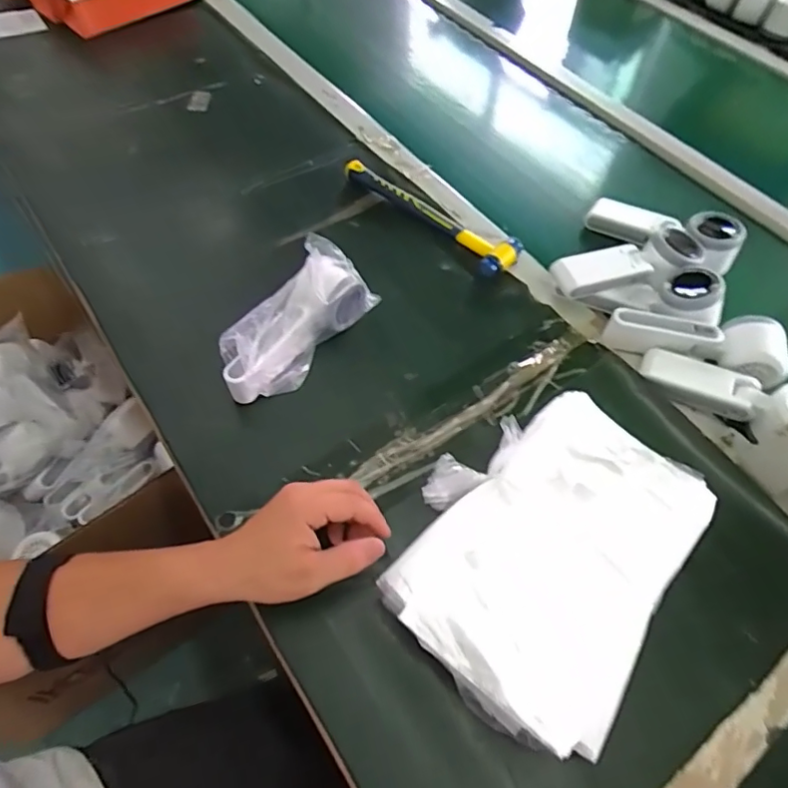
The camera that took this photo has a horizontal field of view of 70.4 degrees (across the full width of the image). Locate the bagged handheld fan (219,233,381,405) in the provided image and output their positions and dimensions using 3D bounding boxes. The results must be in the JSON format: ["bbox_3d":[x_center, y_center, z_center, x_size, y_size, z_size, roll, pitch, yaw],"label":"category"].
[{"bbox_3d":[-0.093,-0.068,0.542,0.056,0.080,0.181,31,61,17],"label":"bagged handheld fan"}]

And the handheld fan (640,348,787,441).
[{"bbox_3d":[0.310,-0.006,0.528,0.141,0.037,0.046,27,60,14],"label":"handheld fan"}]

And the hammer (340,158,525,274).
[{"bbox_3d":[0.042,-0.220,0.665,0.240,0.023,0.061,37,65,22],"label":"hammer"}]

